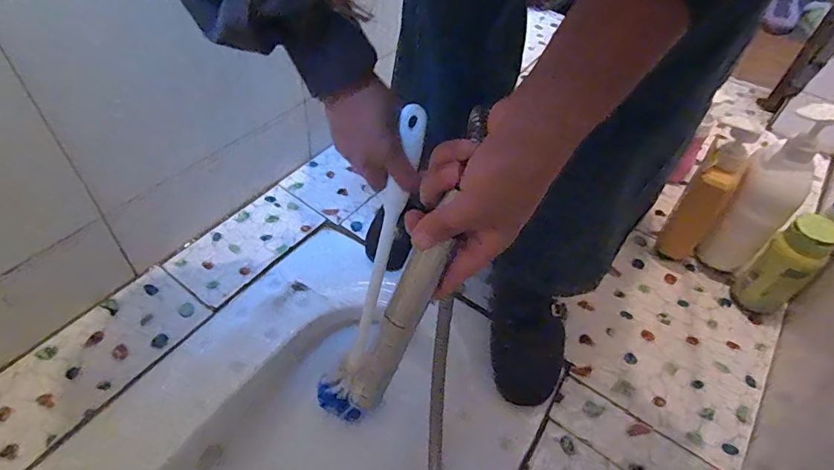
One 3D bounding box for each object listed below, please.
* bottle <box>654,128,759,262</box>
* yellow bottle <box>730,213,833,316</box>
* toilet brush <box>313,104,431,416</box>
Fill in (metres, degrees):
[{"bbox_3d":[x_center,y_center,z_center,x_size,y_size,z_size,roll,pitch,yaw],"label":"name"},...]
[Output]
[{"bbox_3d":[0.393,-0.045,0.654,0.054,0.213,0.058,33,53,22],"label":"bottle"},{"bbox_3d":[0.476,0.046,0.619,0.061,0.159,0.064,-27,56,-25],"label":"yellow bottle"},{"bbox_3d":[-0.046,0.053,0.542,0.059,0.405,0.047,28,29,20],"label":"toilet brush"}]

